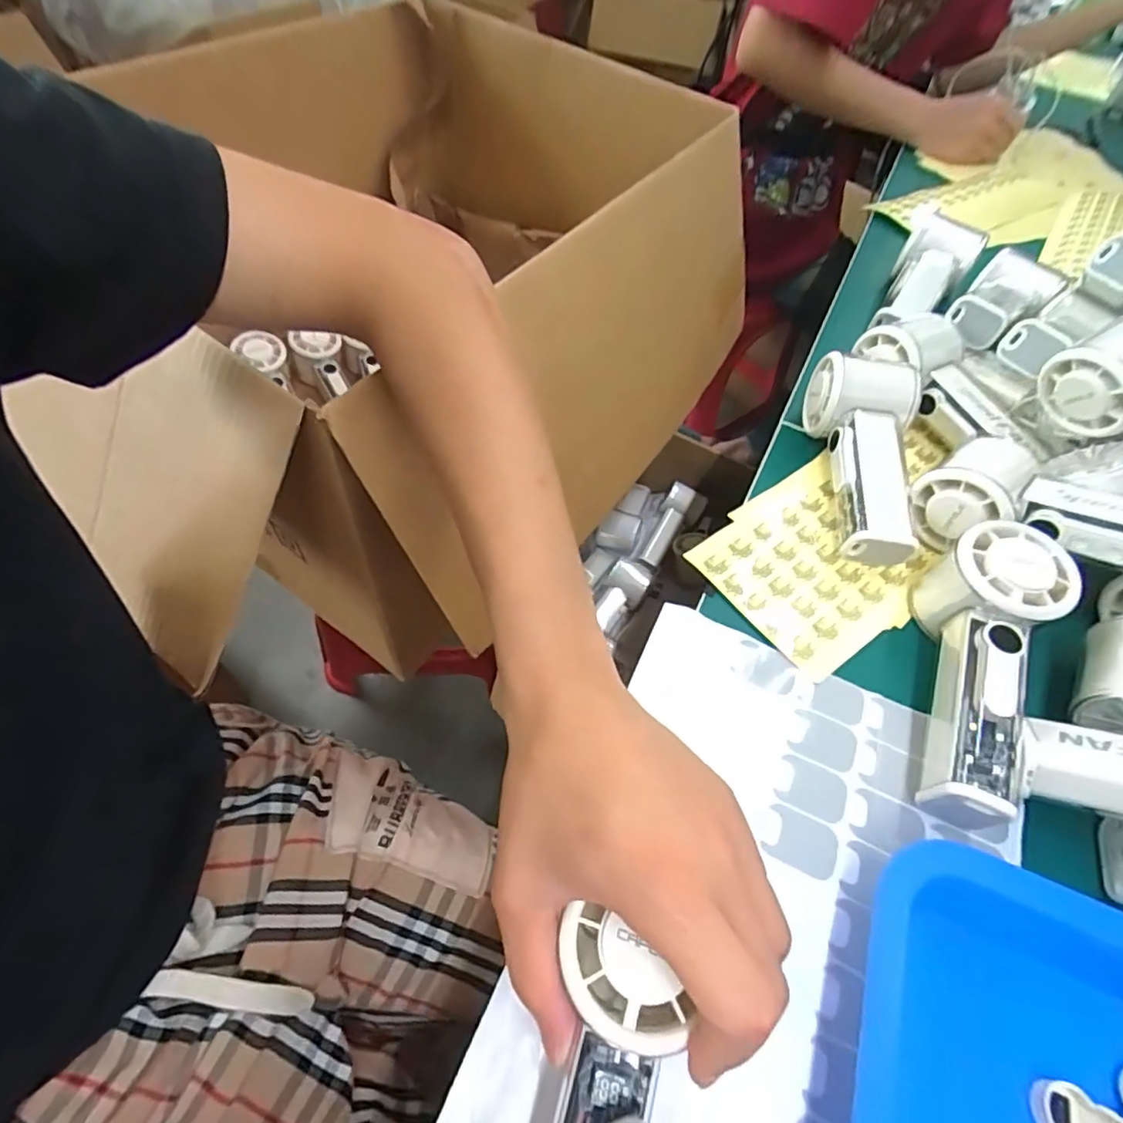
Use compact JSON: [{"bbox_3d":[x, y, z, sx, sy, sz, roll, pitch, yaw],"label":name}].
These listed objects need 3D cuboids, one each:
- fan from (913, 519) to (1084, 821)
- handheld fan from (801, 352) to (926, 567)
[{"bbox_3d":[0.216,0.055,0.302,0.056,0.062,0.153,18,67,16],"label":"fan"},{"bbox_3d":[0.204,-0.066,0.388,0.069,0.053,0.148,3,68,4],"label":"handheld fan"}]

